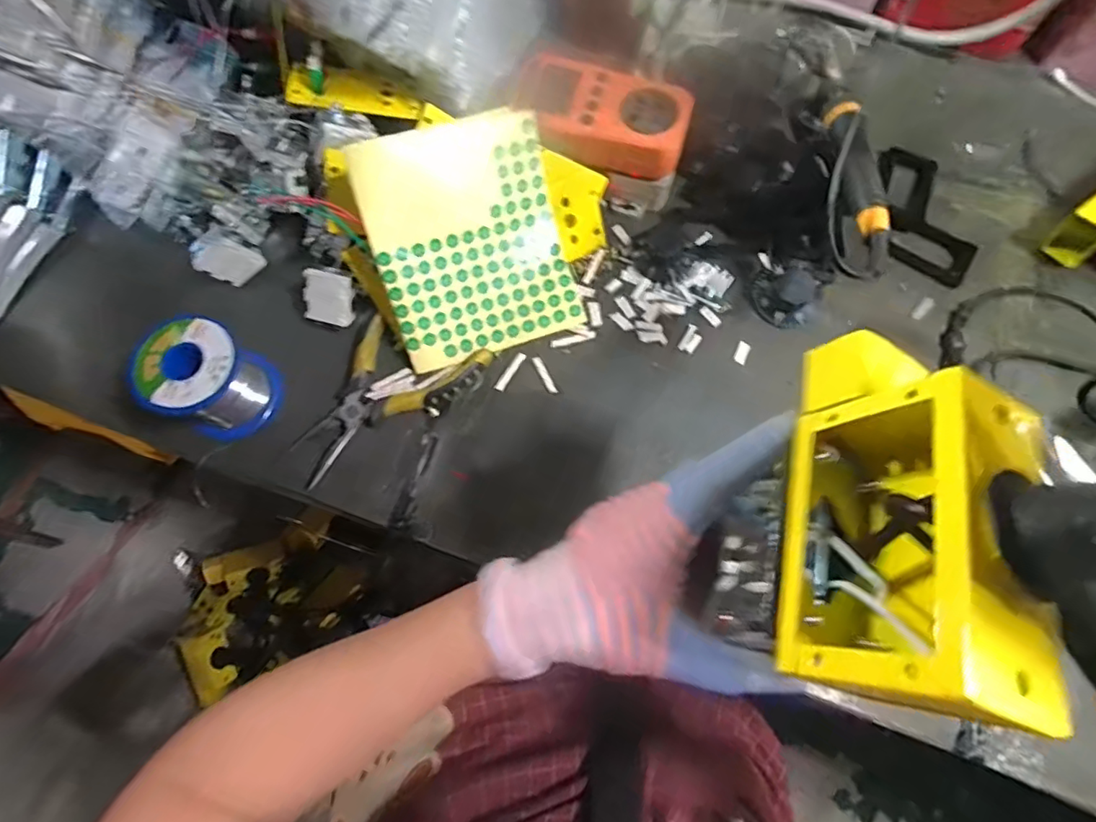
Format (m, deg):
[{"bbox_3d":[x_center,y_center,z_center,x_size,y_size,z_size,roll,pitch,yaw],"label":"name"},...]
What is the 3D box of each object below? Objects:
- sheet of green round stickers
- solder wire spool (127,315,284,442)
[{"bbox_3d":[-0.050,-0.115,0.385,0.130,0.020,0.148,-22,112,-15],"label":"sheet of green round stickers"},{"bbox_3d":[-0.225,-0.019,0.376,0.061,0.064,0.063,0,73,0],"label":"solder wire spool"}]

